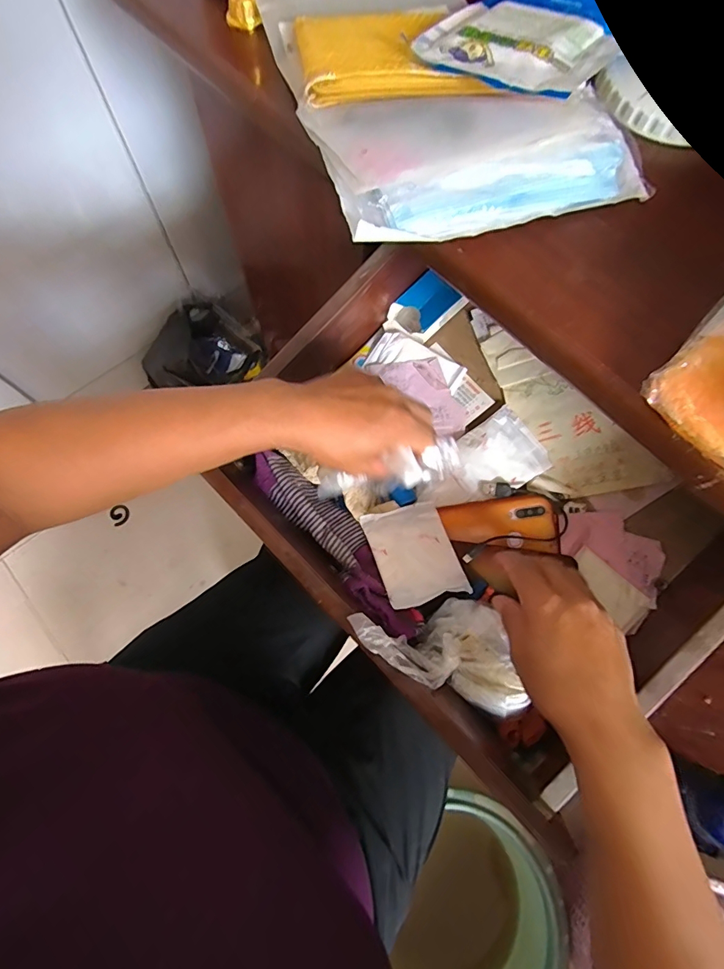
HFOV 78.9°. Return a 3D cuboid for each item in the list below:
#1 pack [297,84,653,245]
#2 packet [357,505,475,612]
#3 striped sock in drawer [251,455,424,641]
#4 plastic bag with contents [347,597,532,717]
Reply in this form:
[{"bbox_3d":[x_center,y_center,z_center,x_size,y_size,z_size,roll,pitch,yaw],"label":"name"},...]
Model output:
[{"bbox_3d":[0.081,-0.225,0.295,0.210,0.034,0.105,-12,72,-7],"label":"pack"},{"bbox_3d":[0.047,0.061,0.390,0.070,0.007,0.089,-13,58,-10],"label":"packet"},{"bbox_3d":[-0.015,0.051,0.386,0.041,0.033,0.191,-40,77,-14],"label":"striped sock in drawer"},{"bbox_3d":[0.064,0.118,0.339,0.137,0.064,0.070,22,72,5],"label":"plastic bag with contents"}]

